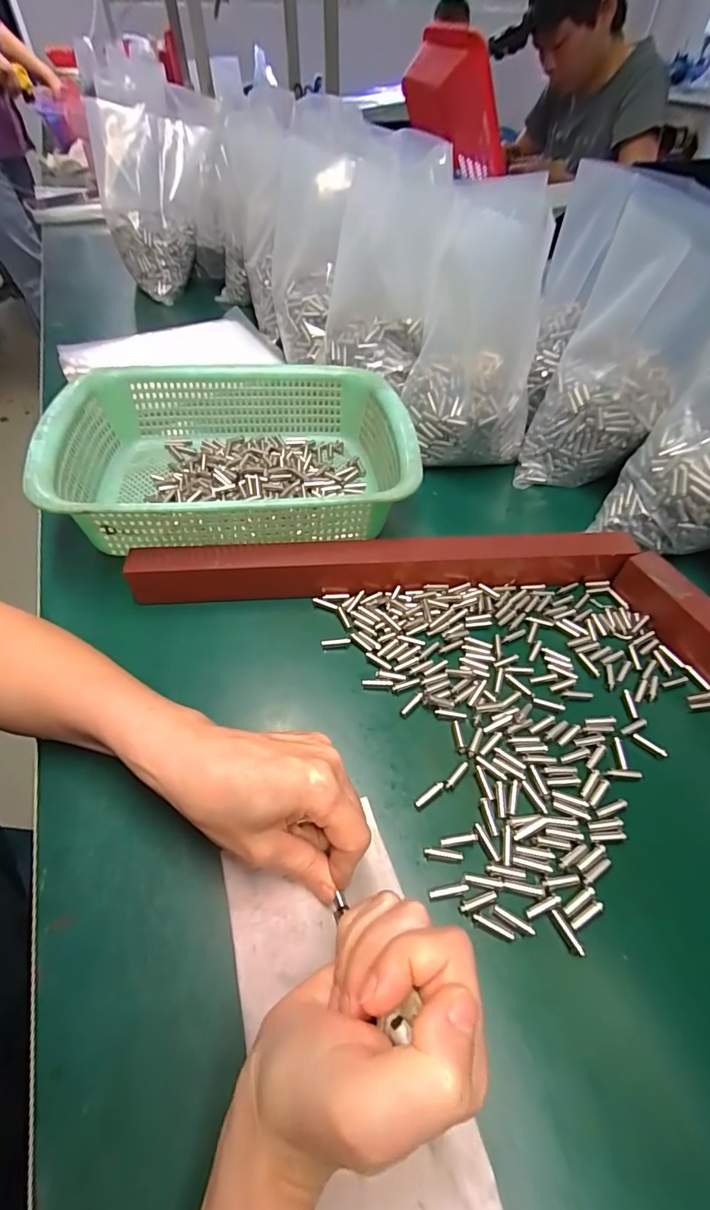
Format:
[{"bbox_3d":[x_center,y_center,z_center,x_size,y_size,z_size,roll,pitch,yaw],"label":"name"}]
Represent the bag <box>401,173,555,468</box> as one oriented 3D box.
[{"bbox_3d":[0.117,-0.250,0.443,0.114,0.202,0.116,9,50,6],"label":"bag"}]

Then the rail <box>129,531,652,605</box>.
[{"bbox_3d":[0.024,-0.033,0.373,0.385,0.037,0.027,-3,52,-3],"label":"rail"}]

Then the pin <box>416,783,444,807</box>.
[{"bbox_3d":[0.045,0.114,0.282,0.021,0.005,0.005,-28,57,-20],"label":"pin"}]

